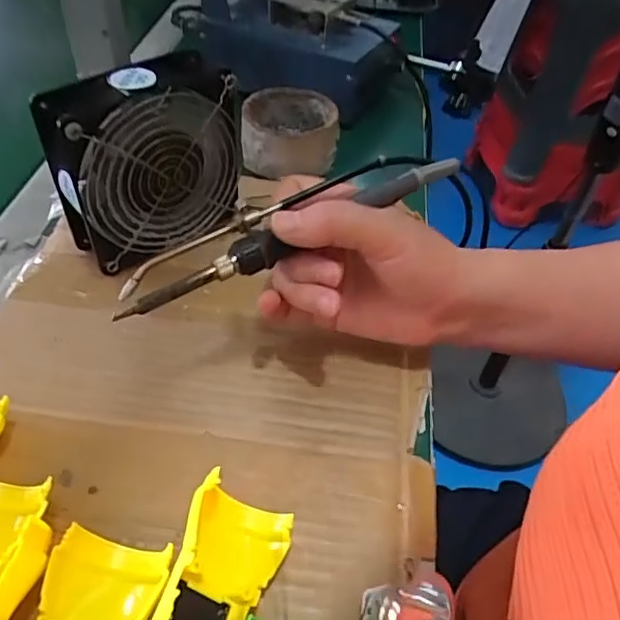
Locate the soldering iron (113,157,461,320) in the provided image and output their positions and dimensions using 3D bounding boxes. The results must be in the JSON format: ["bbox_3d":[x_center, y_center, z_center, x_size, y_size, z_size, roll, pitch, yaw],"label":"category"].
[{"bbox_3d":[-0.008,-0.049,0.315,0.206,0.019,0.027,-28,54,-17],"label":"soldering iron"}]

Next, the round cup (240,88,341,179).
[{"bbox_3d":[-0.019,-0.167,0.524,0.083,0.045,0.091,0,47,-4],"label":"round cup"}]

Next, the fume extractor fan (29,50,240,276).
[{"bbox_3d":[-0.112,-0.102,0.398,0.120,0.117,0.057,-31,56,-28],"label":"fume extractor fan"}]

